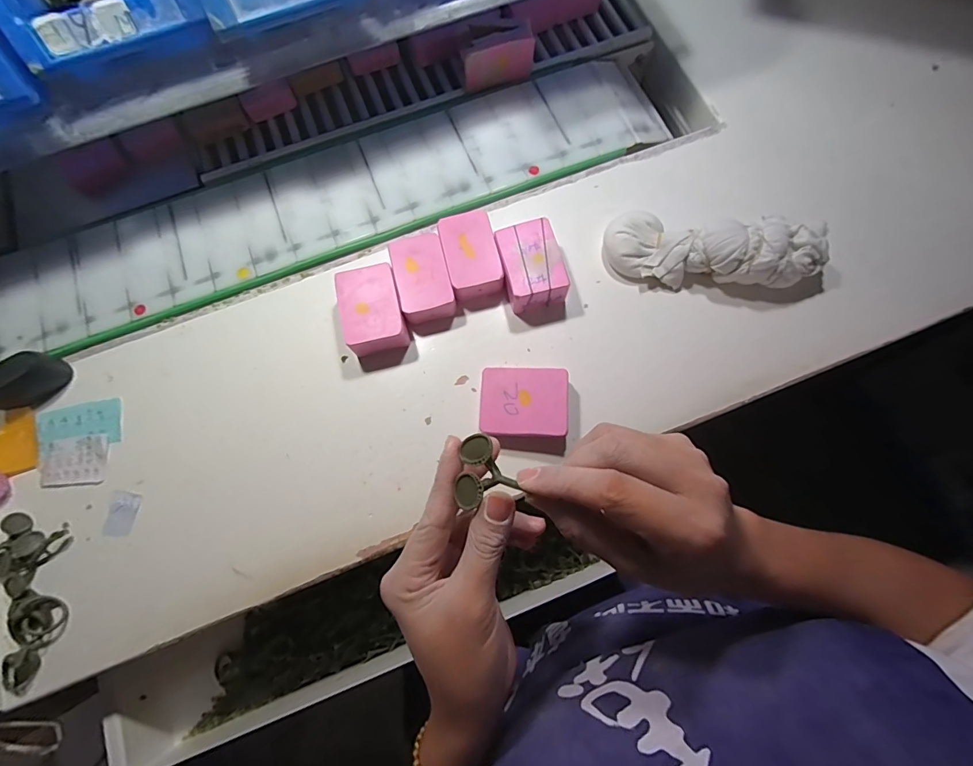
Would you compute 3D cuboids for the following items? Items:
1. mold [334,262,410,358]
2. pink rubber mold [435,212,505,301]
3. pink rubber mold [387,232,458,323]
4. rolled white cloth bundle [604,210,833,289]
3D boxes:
[{"bbox_3d":[-0.097,-0.061,0.371,0.050,0.031,0.071,-12,76,-3],"label":"mold"},{"bbox_3d":[-0.014,-0.113,0.385,0.045,0.024,0.074,-15,76,-4],"label":"pink rubber mold"},{"bbox_3d":[-0.056,-0.092,0.380,0.045,0.026,0.073,-15,76,-3],"label":"pink rubber mold"},{"bbox_3d":[0.199,-0.118,0.376,0.185,0.046,0.066,8,76,2],"label":"rolled white cloth bundle"}]

